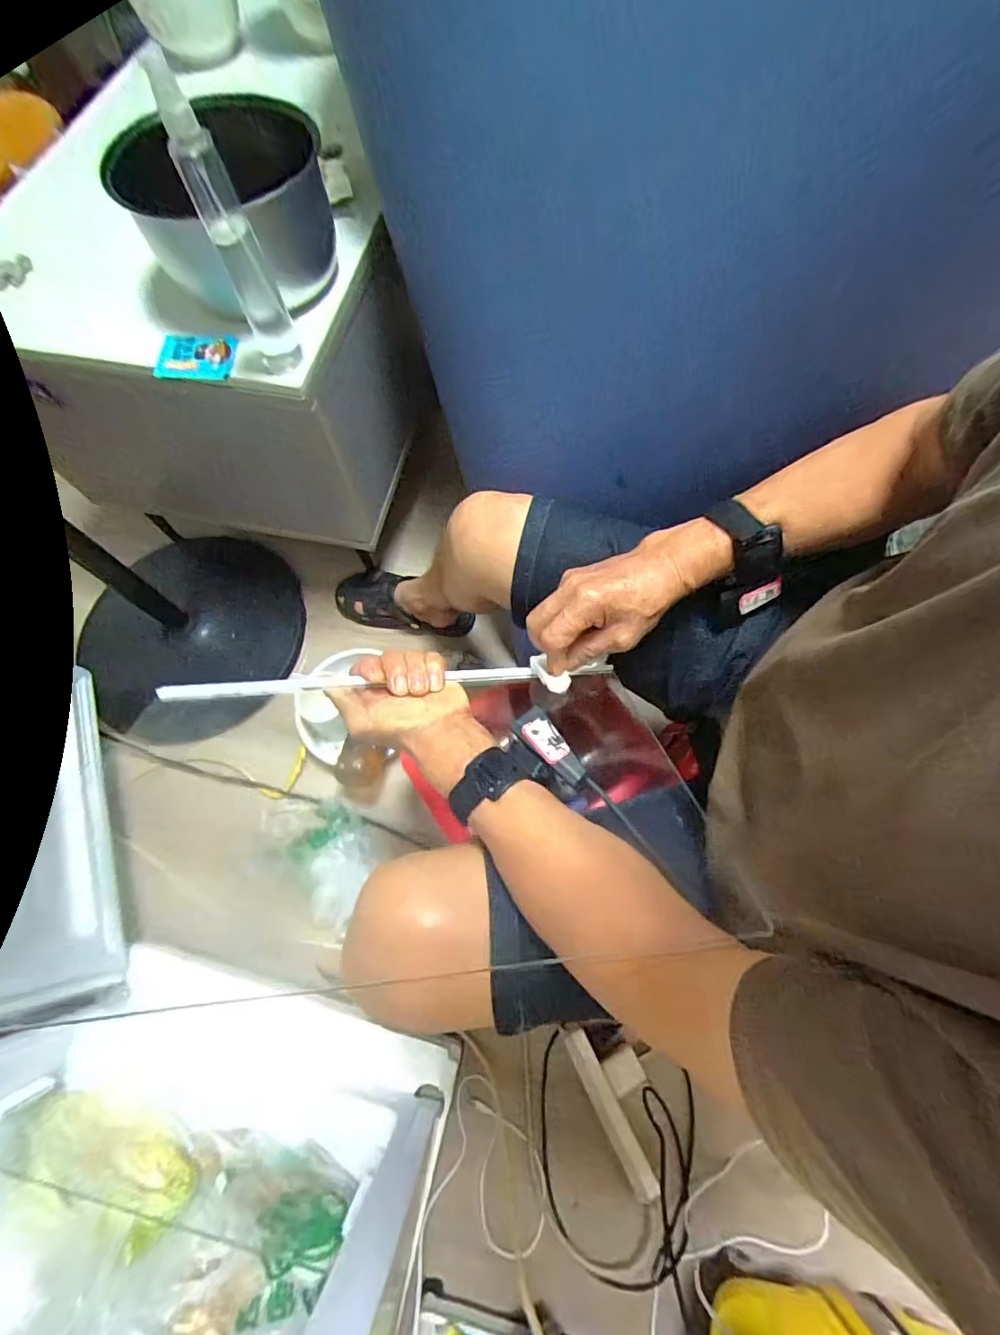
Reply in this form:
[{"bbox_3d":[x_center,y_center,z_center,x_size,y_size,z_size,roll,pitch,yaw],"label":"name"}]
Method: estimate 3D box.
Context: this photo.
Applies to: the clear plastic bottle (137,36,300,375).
[{"bbox_3d":[-0.231,-0.368,0.429,0.039,0.207,0.038,-15,69,-4],"label":"clear plastic bottle"}]

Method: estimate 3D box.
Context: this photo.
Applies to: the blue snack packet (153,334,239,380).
[{"bbox_3d":[-0.320,-0.327,0.524,0.079,0.014,0.050,0,69,1],"label":"blue snack packet"}]

